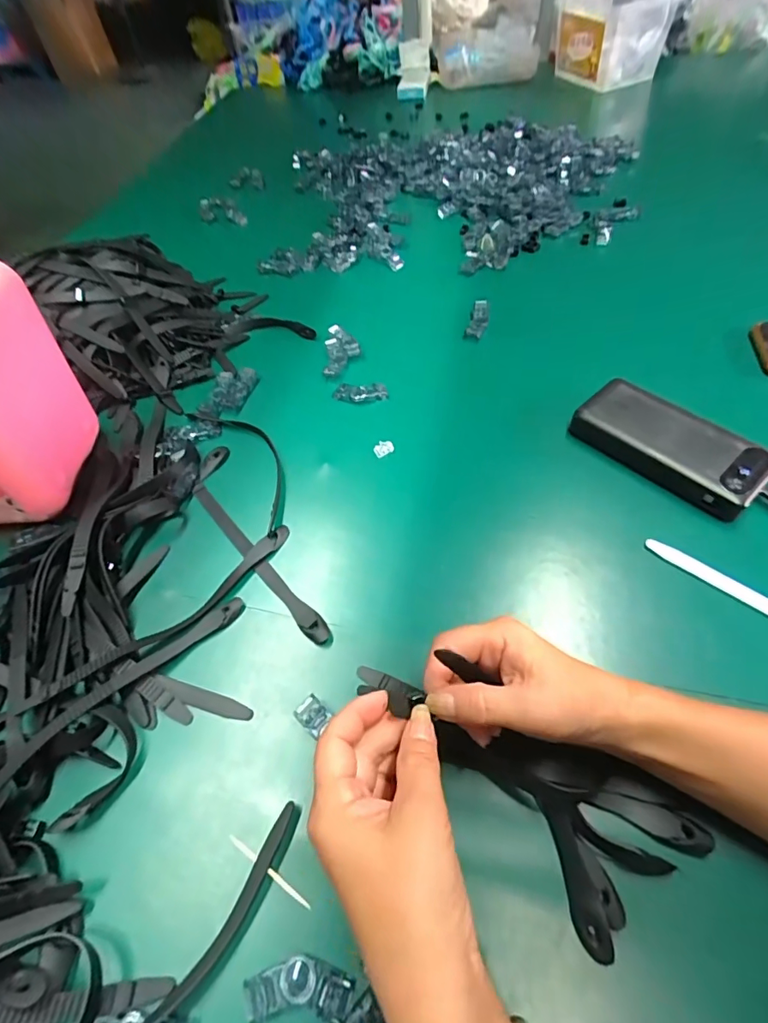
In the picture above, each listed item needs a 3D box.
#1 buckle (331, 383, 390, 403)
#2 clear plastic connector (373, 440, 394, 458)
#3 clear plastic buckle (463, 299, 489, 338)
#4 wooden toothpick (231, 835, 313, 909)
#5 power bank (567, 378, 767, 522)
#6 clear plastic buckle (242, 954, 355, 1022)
[{"bbox_3d":[-0.026,-0.126,0.512,0.058,0.016,0.019,7,55,10],"label":"buckle"},{"bbox_3d":[0.000,-0.061,0.471,0.021,0.010,0.014,-30,58,-16],"label":"clear plastic connector"},{"bbox_3d":[0.108,-0.221,0.561,0.021,0.018,0.060,11,56,13],"label":"clear plastic buckle"},{"bbox_3d":[-0.069,0.213,0.286,0.063,0.004,0.004,25,60,21],"label":"wooden toothpick"},{"bbox_3d":[0.250,-0.058,0.426,0.072,0.036,0.154,-38,60,-21],"label":"power bank"},{"bbox_3d":[-0.045,0.250,0.253,0.055,0.006,0.025,-3,54,3],"label":"clear plastic buckle"}]

